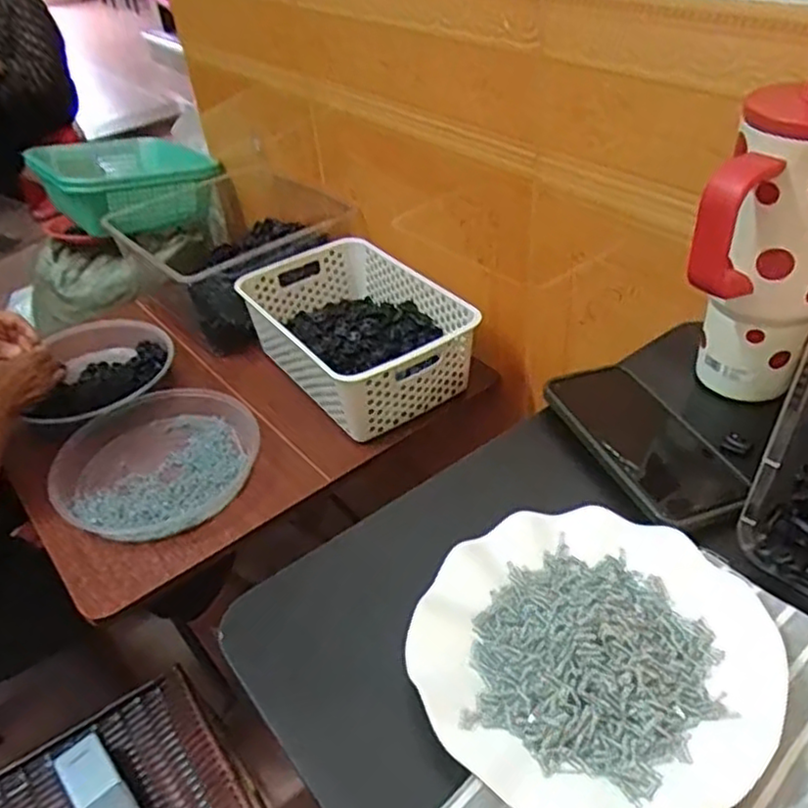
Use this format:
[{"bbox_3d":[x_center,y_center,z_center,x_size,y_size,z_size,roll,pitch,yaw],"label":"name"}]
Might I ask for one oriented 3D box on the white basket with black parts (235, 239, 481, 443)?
[{"bbox_3d":[-0.066,-0.106,0.940,0.216,0.091,0.324,-28,43,-23],"label":"white basket with black parts"}]

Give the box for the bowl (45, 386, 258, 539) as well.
[{"bbox_3d":[-0.286,0.071,0.840,0.234,0.048,0.220,-5,39,4],"label":"bowl"}]

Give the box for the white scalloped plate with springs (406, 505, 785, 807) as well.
[{"bbox_3d":[0.100,0.131,0.381,0.176,0.025,0.173,-5,39,4],"label":"white scalloped plate with springs"}]

